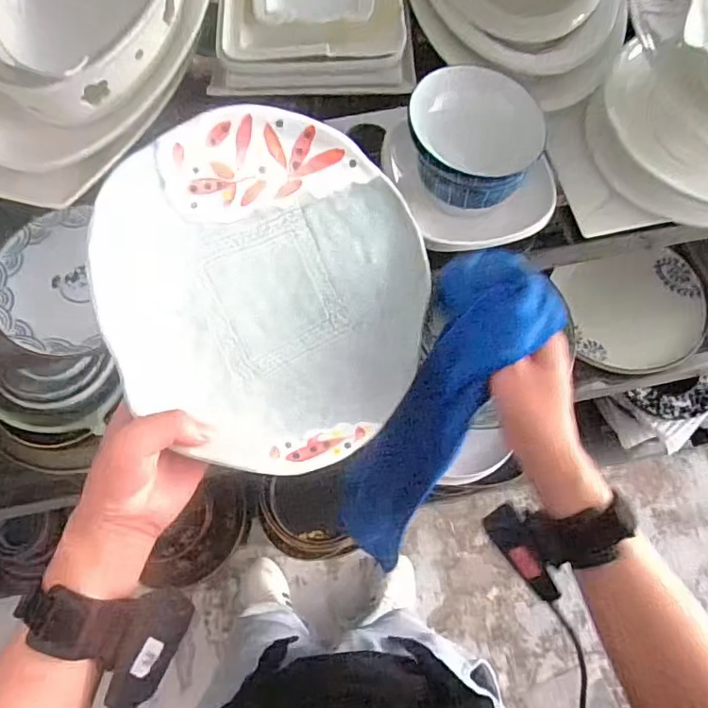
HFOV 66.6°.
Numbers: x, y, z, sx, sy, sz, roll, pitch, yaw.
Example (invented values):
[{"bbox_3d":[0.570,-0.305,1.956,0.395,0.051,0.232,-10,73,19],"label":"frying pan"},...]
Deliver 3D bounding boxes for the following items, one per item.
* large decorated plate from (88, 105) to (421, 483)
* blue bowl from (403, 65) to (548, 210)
[{"bbox_3d":[-0.054,-0.044,0.385,0.230,0.022,0.241,1,87,-26],"label":"large decorated plate"},{"bbox_3d":[0.115,-0.205,0.525,0.132,0.068,0.100,16,71,5],"label":"blue bowl"}]

